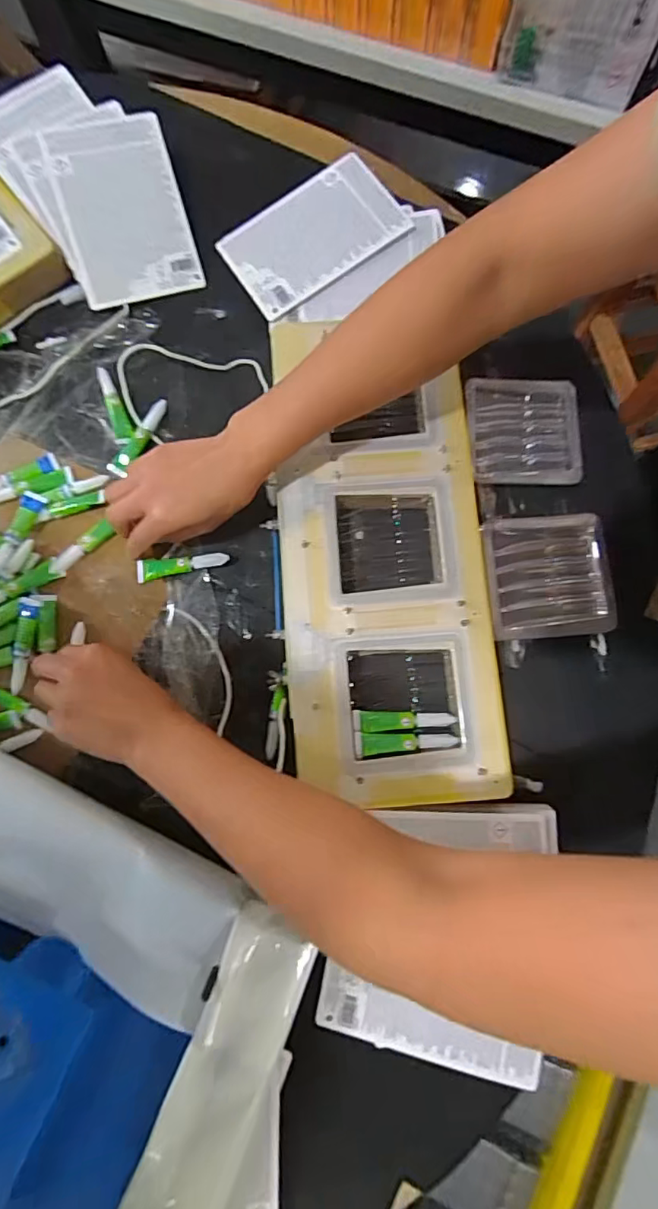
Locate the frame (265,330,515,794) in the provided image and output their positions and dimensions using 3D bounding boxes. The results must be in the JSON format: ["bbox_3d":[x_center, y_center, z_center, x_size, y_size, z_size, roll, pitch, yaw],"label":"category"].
[{"bbox_3d":[0.046,-0.036,0.468,0.171,0.034,0.388,-5,79,0],"label":"frame"}]

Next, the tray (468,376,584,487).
[{"bbox_3d":[0.183,-0.161,0.501,0.104,0.014,0.099,1,80,1],"label":"tray"}]

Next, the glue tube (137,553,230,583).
[{"bbox_3d":[-0.131,-0.036,0.479,0.081,0.010,0.018,-9,79,-1],"label":"glue tube"}]

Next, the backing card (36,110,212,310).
[{"bbox_3d":[-0.203,-0.390,0.527,0.116,0.011,0.169,-16,96,-7],"label":"backing card"}]

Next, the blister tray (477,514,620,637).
[{"bbox_3d":[0.189,-0.023,0.470,0.102,0.032,0.104,-4,79,0],"label":"blister tray"}]

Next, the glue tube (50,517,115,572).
[{"bbox_3d":[-0.219,-0.051,0.475,0.063,0.009,0.014,-39,81,-4],"label":"glue tube"}]

